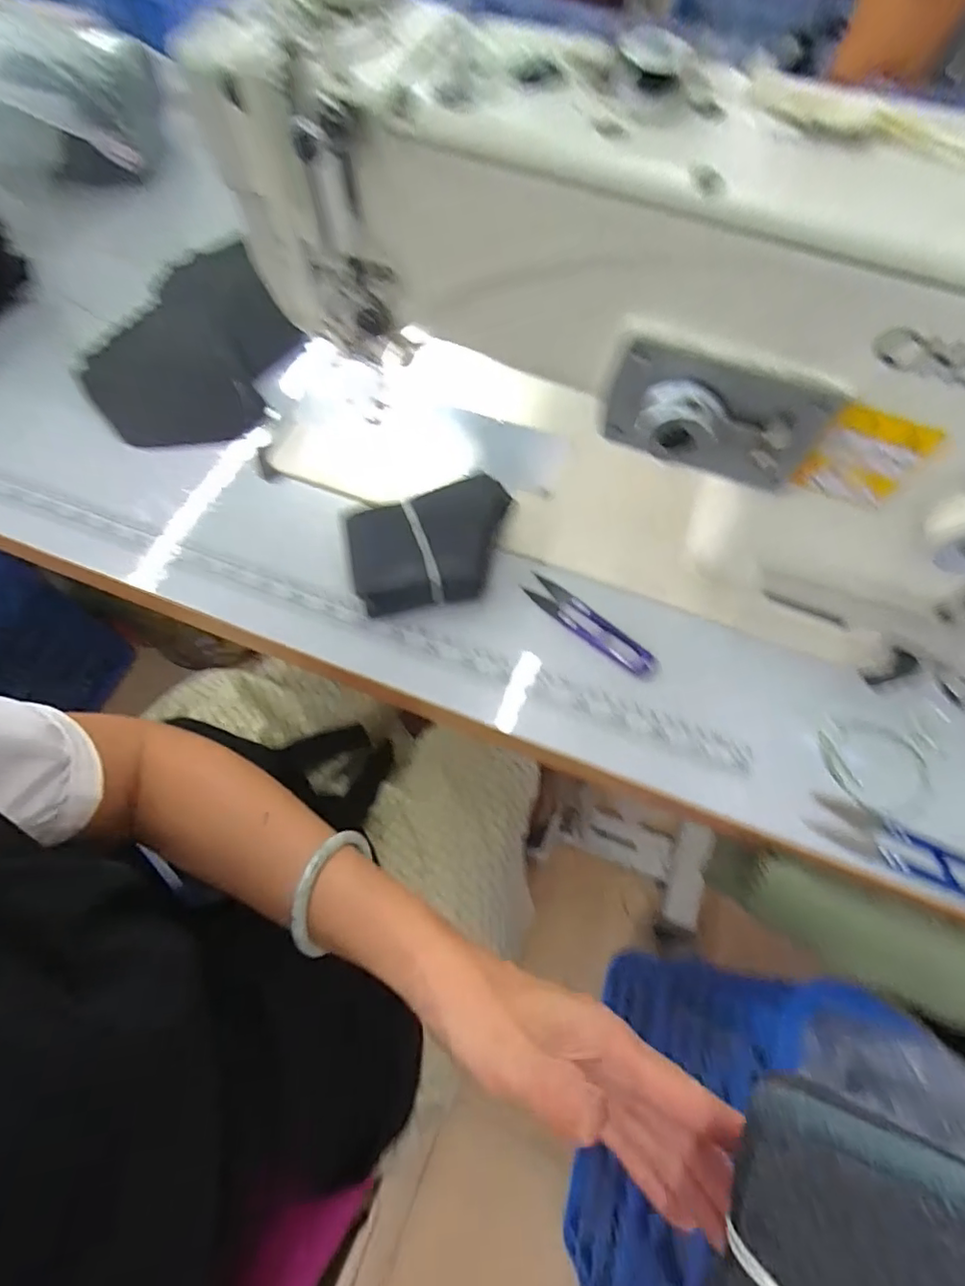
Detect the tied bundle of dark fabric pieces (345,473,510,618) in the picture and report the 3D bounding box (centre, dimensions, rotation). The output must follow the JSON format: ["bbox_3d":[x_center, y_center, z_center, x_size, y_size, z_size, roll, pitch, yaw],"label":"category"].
[{"bbox_3d":[-0.033,-0.067,0.390,0.107,0.043,0.071,-11,65,-6],"label":"tied bundle of dark fabric pieces"}]

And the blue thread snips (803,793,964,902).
[{"bbox_3d":[0.249,0.122,0.330,0.117,0.009,0.027,26,67,12],"label":"blue thread snips"}]

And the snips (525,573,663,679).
[{"bbox_3d":[0.072,-0.012,0.387,0.103,0.010,0.024,41,71,17],"label":"snips"}]

